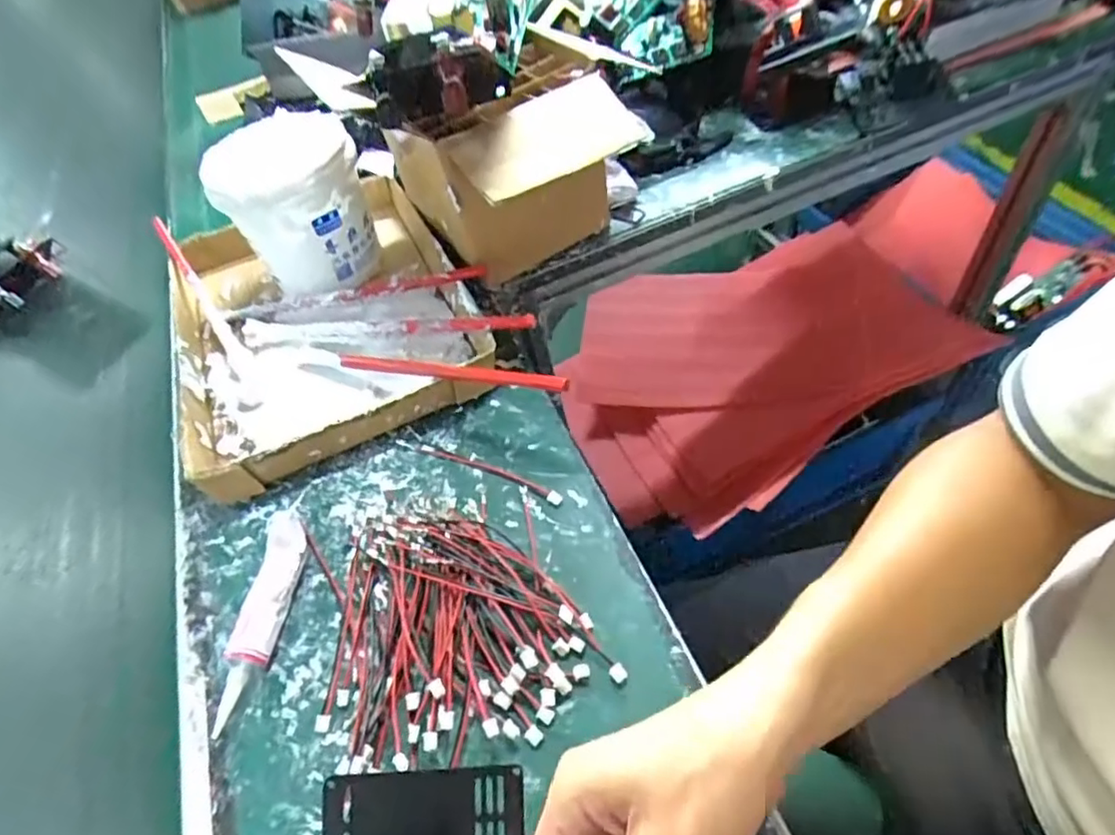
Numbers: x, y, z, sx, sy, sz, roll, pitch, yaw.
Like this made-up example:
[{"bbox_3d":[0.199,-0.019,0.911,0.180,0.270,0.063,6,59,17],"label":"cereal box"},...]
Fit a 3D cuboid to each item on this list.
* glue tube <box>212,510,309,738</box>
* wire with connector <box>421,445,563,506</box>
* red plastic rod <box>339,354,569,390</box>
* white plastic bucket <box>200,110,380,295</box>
[{"bbox_3d":[-0.182,0.120,0.395,0.030,0.024,0.133,-6,53,7],"label":"glue tube"},{"bbox_3d":[-0.049,0.036,0.445,0.118,0.009,0.010,20,60,24],"label":"wire with connector"},{"bbox_3d":[-0.085,-0.034,0.460,0.211,0.012,0.009,8,50,31],"label":"red plastic rod"},{"bbox_3d":[-0.237,-0.194,0.572,0.117,0.116,0.116,-5,53,7],"label":"white plastic bucket"}]

